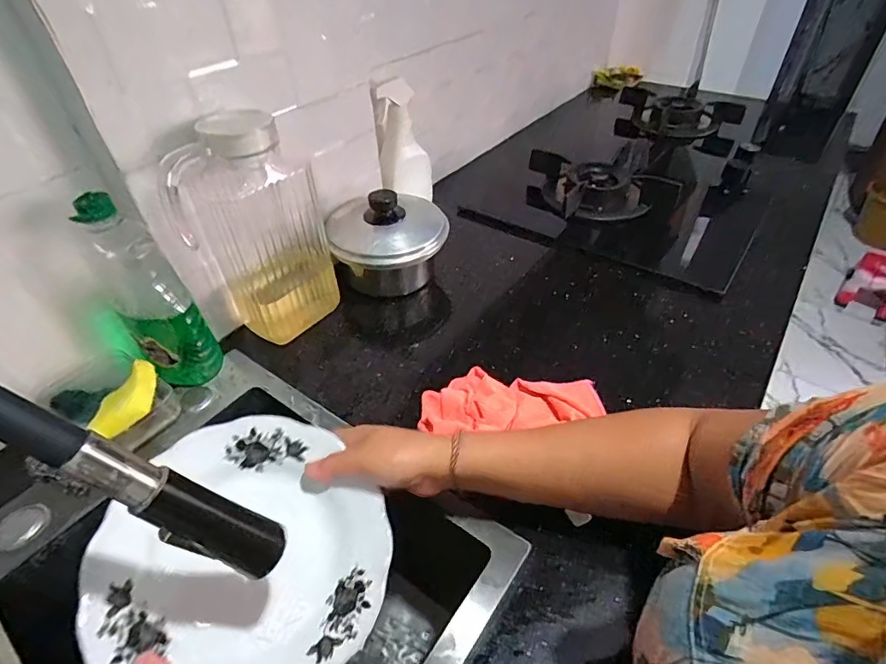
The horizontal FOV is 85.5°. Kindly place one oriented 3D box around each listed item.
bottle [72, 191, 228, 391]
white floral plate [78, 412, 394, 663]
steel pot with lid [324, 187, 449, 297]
[{"bbox_3d":[-0.313,-0.043,0.509,0.067,0.210,0.084,-33,51,-29],"label":"bottle"},{"bbox_3d":[-0.147,0.169,0.374,0.201,0.038,0.199,7,57,-12],"label":"white floral plate"},{"bbox_3d":[-0.071,-0.123,0.674,0.149,0.131,0.134,-3,42,-1],"label":"steel pot with lid"}]

